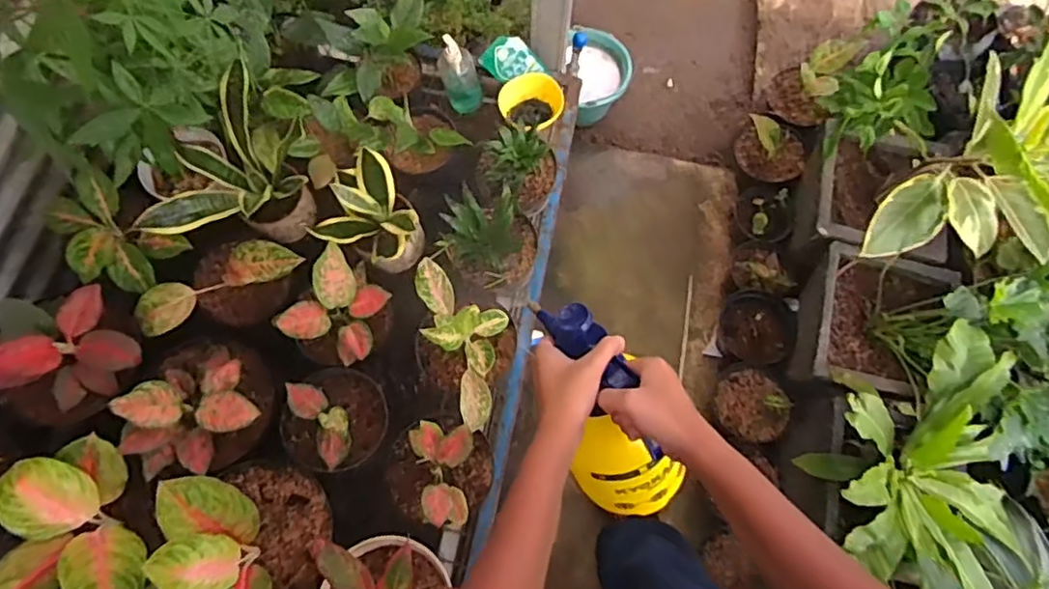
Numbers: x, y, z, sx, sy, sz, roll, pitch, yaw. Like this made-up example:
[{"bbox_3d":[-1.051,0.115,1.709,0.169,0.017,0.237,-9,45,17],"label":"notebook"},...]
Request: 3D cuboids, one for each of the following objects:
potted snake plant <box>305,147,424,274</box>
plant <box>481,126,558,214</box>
[{"bbox_3d":[-0.280,-0.135,1.171,0.172,0.200,0.182,-9,72,-4],"label":"potted snake plant"},{"bbox_3d":[-0.006,-0.229,1.229,0.135,0.183,0.114,-9,72,-4],"label":"plant"}]

